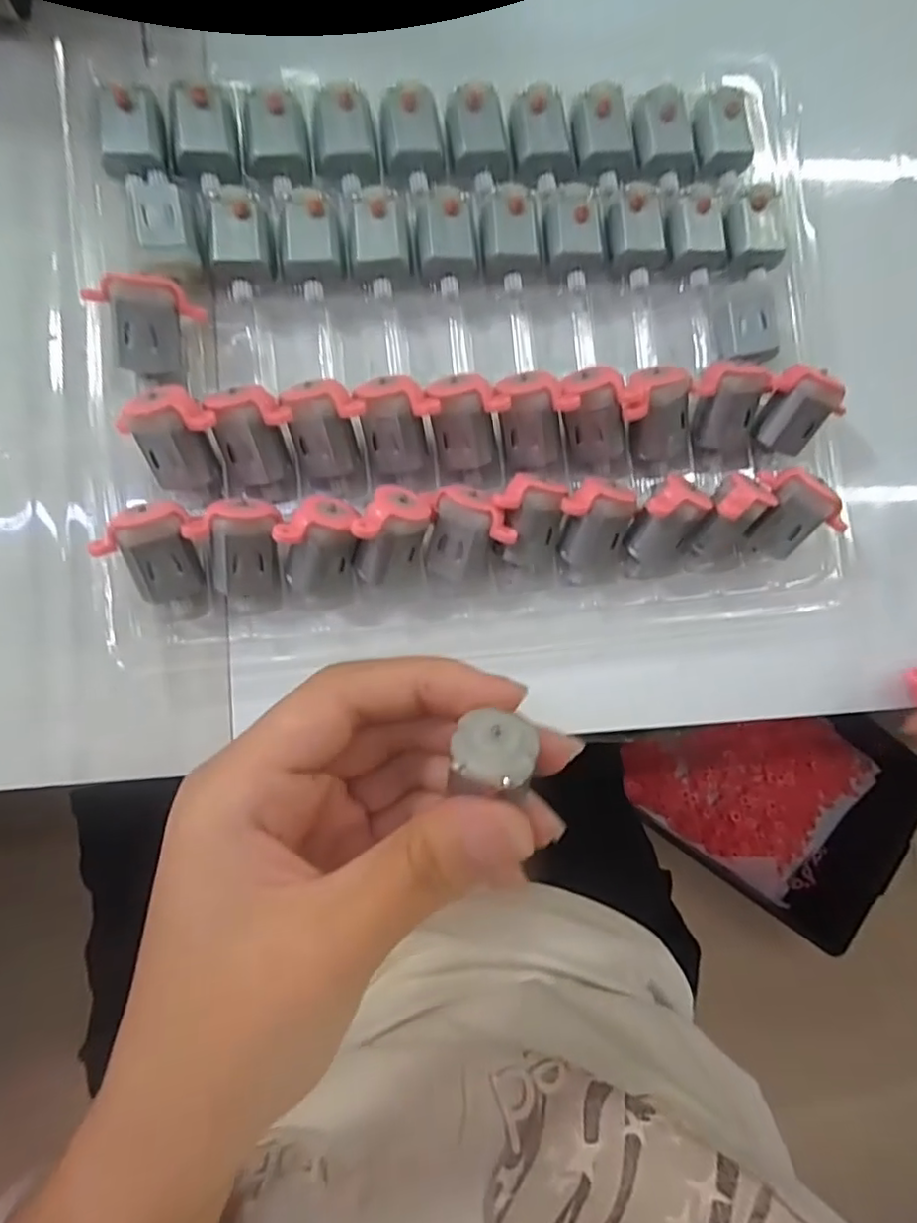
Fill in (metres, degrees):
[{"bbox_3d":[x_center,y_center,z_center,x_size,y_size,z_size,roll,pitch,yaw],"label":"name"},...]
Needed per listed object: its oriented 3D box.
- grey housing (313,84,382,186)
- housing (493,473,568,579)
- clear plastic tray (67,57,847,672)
[{"bbox_3d":[-0.037,-0.159,0.204,0.021,0.011,0.026,-2,87,-8],"label":"grey housing"},{"bbox_3d":[0.024,-0.027,0.199,0.023,0.009,0.033,-13,123,-11],"label":"housing"},{"bbox_3d":[0.007,-0.086,0.203,0.238,0.031,0.186,-5,88,-8],"label":"clear plastic tray"}]

